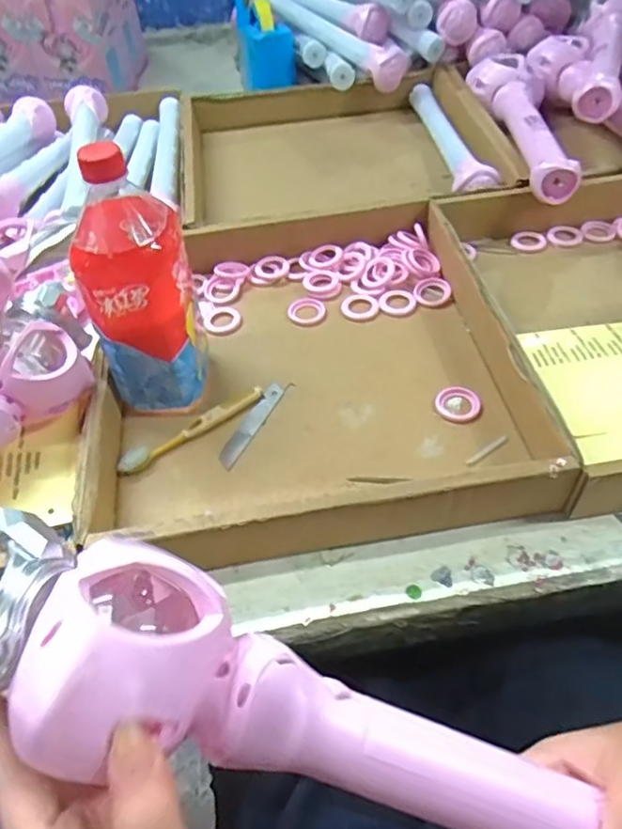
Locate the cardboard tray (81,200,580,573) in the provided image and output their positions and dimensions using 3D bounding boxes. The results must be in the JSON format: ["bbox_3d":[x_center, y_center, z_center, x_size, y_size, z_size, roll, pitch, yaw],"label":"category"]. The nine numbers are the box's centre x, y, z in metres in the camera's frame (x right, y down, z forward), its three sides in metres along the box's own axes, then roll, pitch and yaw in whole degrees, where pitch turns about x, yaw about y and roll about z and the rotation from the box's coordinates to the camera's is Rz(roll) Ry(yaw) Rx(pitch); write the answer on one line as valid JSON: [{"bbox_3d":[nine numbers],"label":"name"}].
[{"bbox_3d":[-0.008,-0.056,0.558,0.343,0.060,0.372,-8,50,-4],"label":"cardboard tray"}]

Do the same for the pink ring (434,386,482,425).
[{"bbox_3d":[0.126,-0.009,0.535,0.037,0.008,0.038,-2,50,2],"label":"pink ring"}]

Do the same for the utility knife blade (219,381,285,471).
[{"bbox_3d":[-0.050,0.007,0.538,0.017,0.004,0.097,24,55,12],"label":"utility knife blade"}]

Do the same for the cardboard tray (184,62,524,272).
[{"bbox_3d":[0.032,-0.315,0.796,0.378,0.080,0.366,-7,49,-1],"label":"cardboard tray"}]

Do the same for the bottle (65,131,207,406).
[{"bbox_3d":[-0.131,-0.094,0.491,0.073,0.209,0.069,-2,50,1],"label":"bottle"}]

